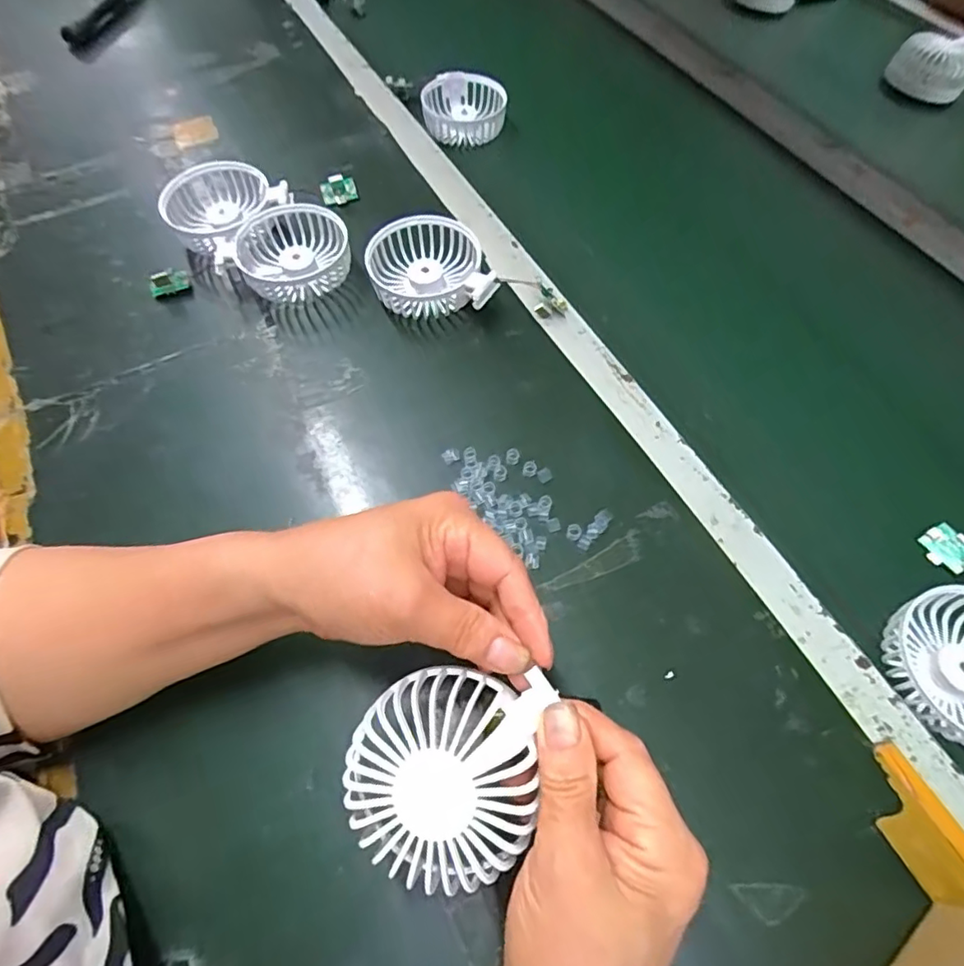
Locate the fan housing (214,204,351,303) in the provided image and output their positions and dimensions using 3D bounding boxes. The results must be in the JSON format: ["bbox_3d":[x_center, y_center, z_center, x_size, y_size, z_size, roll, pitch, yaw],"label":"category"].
[{"bbox_3d":[-0.160,-0.189,0.462,0.093,0.035,0.089,0,61,0],"label":"fan housing"}]

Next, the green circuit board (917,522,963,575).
[{"bbox_3d":[0.314,0.044,0.377,0.004,0.024,0.032,11,46,-46],"label":"green circuit board"}]

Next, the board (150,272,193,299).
[{"bbox_3d":[-0.254,-0.163,0.452,0.030,0.017,0.010,-28,64,-15],"label":"board"}]

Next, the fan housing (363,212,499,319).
[{"bbox_3d":[-0.043,-0.166,0.449,0.088,0.038,0.095,-16,62,-10],"label":"fan housing"}]

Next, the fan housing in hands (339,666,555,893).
[{"bbox_3d":[-0.016,0.119,0.233,0.078,0.021,0.083,1,61,-2],"label":"fan housing in hands"}]

